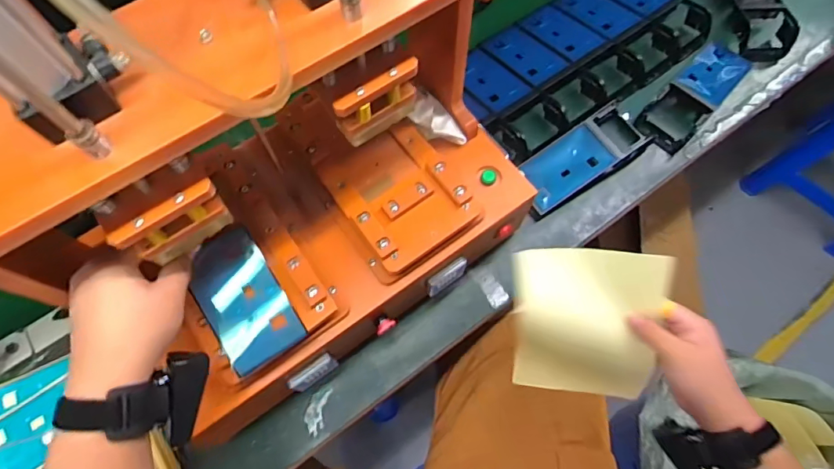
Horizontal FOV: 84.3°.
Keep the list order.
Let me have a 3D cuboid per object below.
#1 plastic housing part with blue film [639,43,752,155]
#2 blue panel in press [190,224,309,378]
[{"bbox_3d":[0.435,-0.225,0.707,0.079,0.046,0.240,42,75,16],"label":"plastic housing part with blue film"},{"bbox_3d":[-0.163,0.059,0.430,0.067,0.004,0.124,-30,87,-17],"label":"blue panel in press"}]

